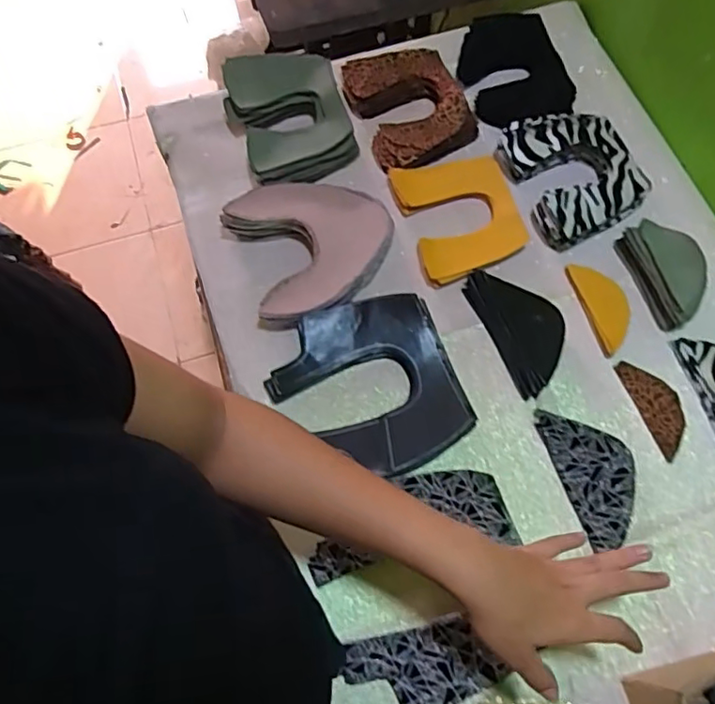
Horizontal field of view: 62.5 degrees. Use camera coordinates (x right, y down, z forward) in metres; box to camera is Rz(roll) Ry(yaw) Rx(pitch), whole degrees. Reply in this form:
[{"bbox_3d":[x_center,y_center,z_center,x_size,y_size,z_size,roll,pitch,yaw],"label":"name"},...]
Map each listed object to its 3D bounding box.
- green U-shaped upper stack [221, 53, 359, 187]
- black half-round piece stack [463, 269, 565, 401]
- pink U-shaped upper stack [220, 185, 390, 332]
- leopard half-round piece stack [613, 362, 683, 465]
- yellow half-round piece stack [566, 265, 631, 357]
[{"bbox_3d":[-0.084,-0.292,0.722,0.133,0.052,0.187,-20,69,-7],"label":"green U-shaped upper stack"},{"bbox_3d":[0.175,-0.031,0.624,0.065,0.027,0.143,-21,69,-7],"label":"black half-round piece stack"},{"bbox_3d":[-0.046,-0.120,0.664,0.176,0.057,0.172,-19,69,-6],"label":"pink U-shaped upper stack"},{"bbox_3d":[0.311,0.055,0.608,0.044,0.004,0.104,-18,69,-6],"label":"leopard half-round piece stack"},{"bbox_3d":[0.269,-0.052,0.641,0.045,0.009,0.107,-14,69,-4],"label":"yellow half-round piece stack"}]

